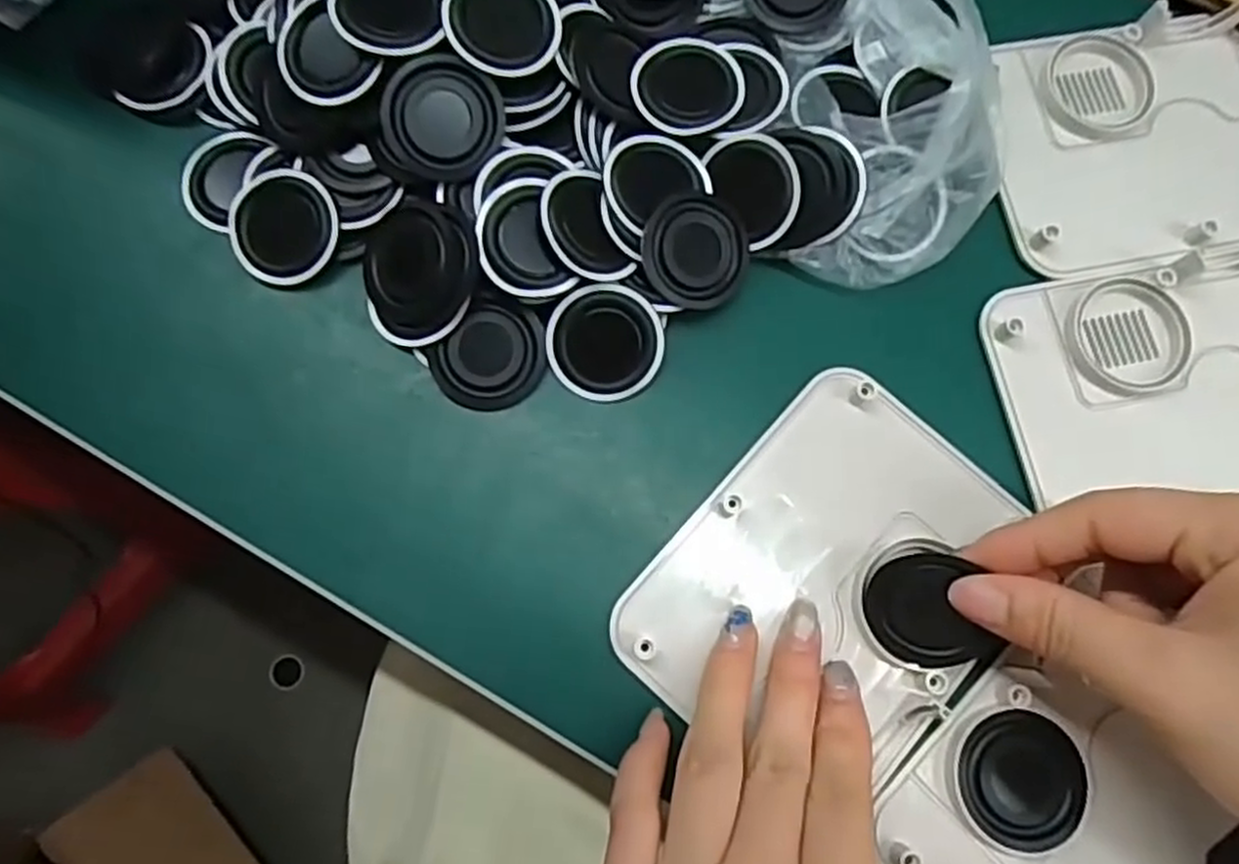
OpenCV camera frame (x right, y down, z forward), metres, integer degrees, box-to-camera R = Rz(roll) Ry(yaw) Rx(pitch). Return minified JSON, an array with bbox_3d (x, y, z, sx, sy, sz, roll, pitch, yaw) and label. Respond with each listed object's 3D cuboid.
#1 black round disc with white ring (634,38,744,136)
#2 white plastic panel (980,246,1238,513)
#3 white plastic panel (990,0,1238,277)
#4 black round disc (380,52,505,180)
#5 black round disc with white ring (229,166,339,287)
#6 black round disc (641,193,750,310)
[{"bbox_3d":[0.024,-0.120,0.275,0.037,0.010,0.037,1,76,-3],"label":"black round disc with white ring"},{"bbox_3d":[0.196,-0.017,0.273,0.124,0.013,0.090,-10,77,-6],"label":"white plastic panel"},{"bbox_3d":[0.200,-0.111,0.294,0.122,0.013,0.093,-10,77,-6],"label":"white plastic panel"},{"bbox_3d":[-0.057,-0.102,0.255,0.037,0.004,0.038,-2,98,-13],"label":"black round disc"},{"bbox_3d":[-0.116,-0.071,0.267,0.039,0.007,0.037,0,82,-1],"label":"black round disc with white ring"},{"bbox_3d":[0.026,-0.061,0.264,0.038,0.004,0.038,-1,94,-19],"label":"black round disc"}]

